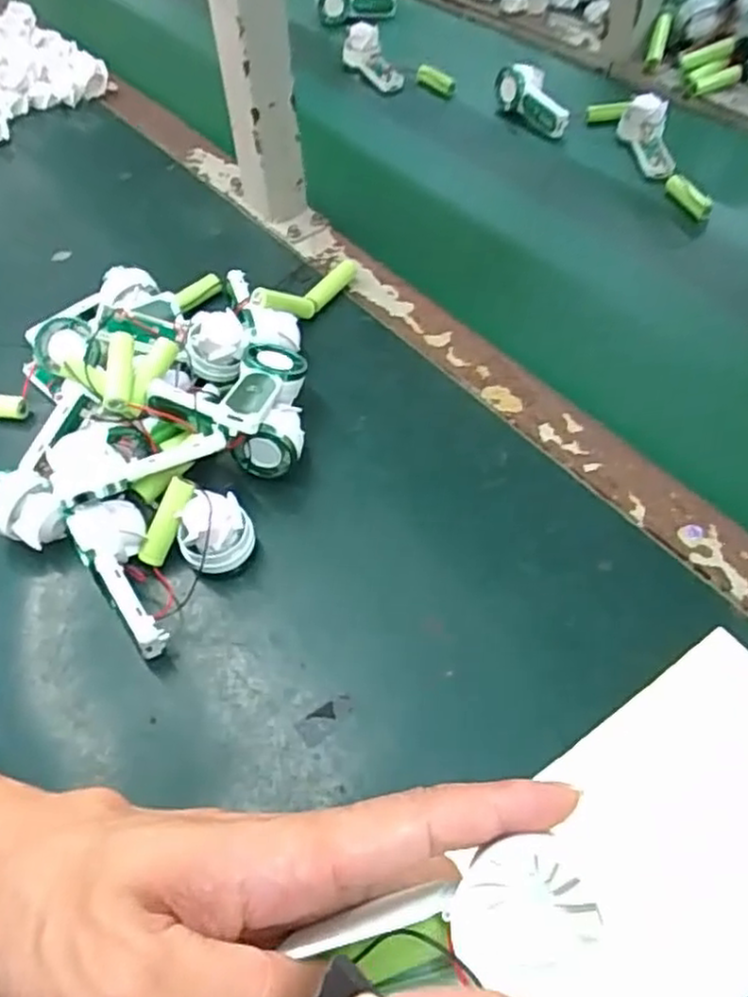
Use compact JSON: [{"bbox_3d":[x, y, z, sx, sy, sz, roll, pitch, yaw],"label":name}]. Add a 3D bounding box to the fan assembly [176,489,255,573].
[{"bbox_3d":[-0.087,0.018,0.393,0.039,0.037,0.034,1,55,5],"label":"fan assembly"}]

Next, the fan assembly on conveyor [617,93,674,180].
[{"bbox_3d":[0.238,-0.307,0.620,0.036,0.030,0.087,-6,68,-1],"label":"fan assembly on conveyor"}]

